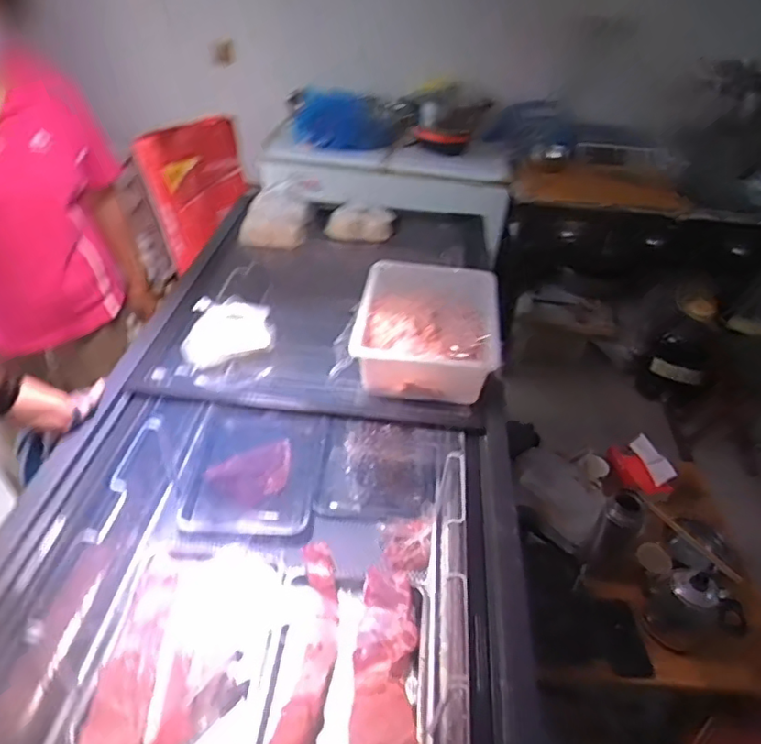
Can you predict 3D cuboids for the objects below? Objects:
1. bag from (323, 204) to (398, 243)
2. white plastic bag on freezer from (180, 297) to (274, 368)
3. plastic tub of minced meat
[{"bbox_3d":[-0.067,-0.480,1.838,0.234,0.117,0.096,3,37,21],"label":"bag"},{"bbox_3d":[-0.345,-0.097,1.304,0.203,0.120,0.085,-7,40,-12],"label":"white plastic bag on freezer"},{"bbox_3d":[0.107,-0.106,1.336,0.307,0.123,0.389,6,39,4],"label":"plastic tub of minced meat"}]

